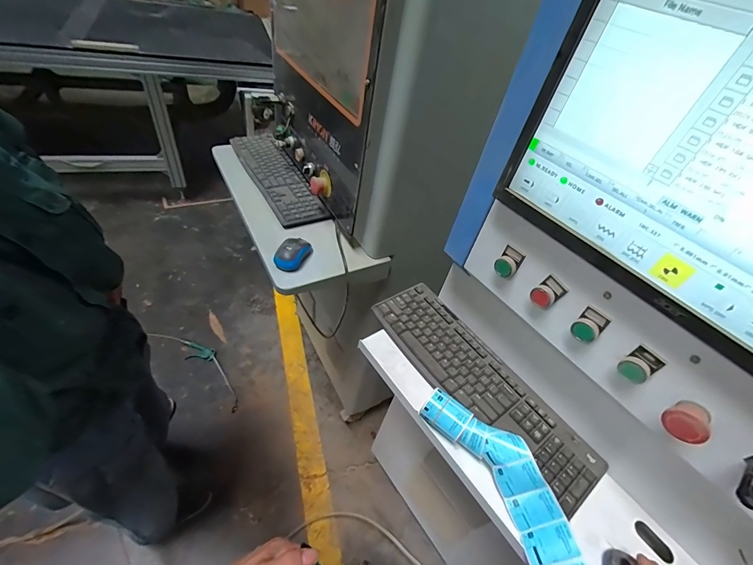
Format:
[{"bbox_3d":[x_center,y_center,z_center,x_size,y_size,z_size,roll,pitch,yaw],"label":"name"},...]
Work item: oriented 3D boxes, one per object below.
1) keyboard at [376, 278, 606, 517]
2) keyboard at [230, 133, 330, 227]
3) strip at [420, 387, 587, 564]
[{"bbox_3d":[0.169,0.161,0.598,0.142,0.021,0.430,-21,54,-30],"label":"keyboard"},{"bbox_3d":[-0.272,-0.293,0.931,0.123,0.019,0.443,-17,52,-27],"label":"keyboard"},{"bbox_3d":[0.173,0.264,0.476,0.077,0.059,0.274,-19,53,-29],"label":"strip"}]

